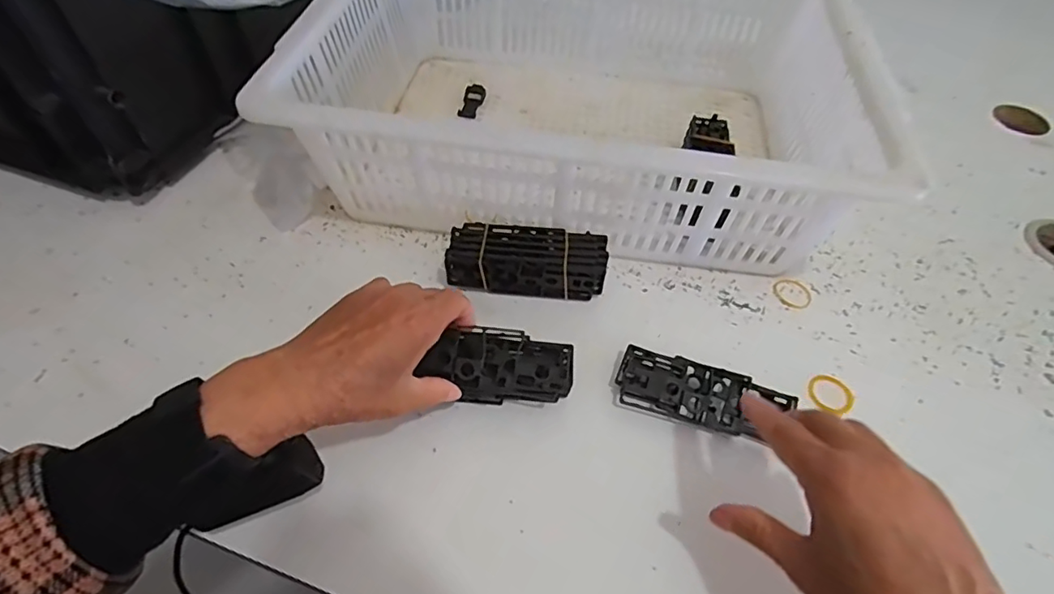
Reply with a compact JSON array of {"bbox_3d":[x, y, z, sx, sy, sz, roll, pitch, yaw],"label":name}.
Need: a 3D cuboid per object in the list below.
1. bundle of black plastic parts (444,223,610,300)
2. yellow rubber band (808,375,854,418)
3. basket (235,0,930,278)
[{"bbox_3d":[0.000,-0.029,0.467,0.131,0.044,0.046,4,52,1],"label":"bundle of black plastic parts"},{"bbox_3d":[0.230,0.074,0.420,0.032,0.005,0.032,24,54,16],"label":"yellow rubber band"},{"bbox_3d":[0.053,-0.205,0.542,0.482,0.122,0.362,8,52,5],"label":"basket"}]

